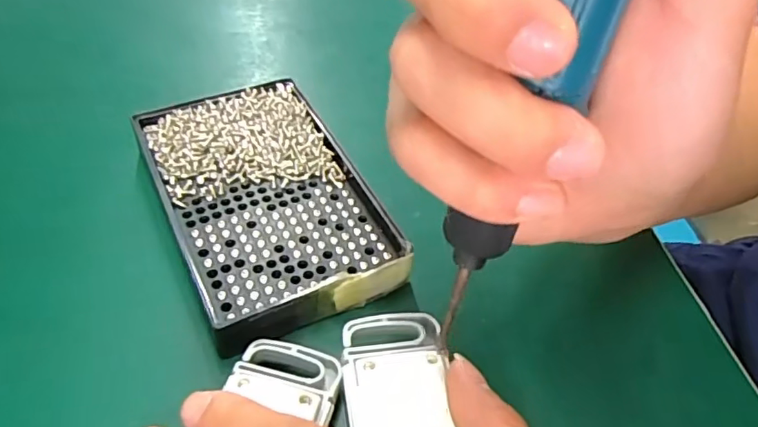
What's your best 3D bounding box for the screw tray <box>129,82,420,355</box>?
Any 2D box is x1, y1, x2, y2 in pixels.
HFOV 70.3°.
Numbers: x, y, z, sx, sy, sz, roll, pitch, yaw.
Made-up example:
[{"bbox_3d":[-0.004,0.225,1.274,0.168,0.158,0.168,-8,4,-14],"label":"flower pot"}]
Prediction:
[{"bbox_3d":[-0.053,-0.009,0.261,0.092,0.020,0.139,-20,54,-22],"label":"screw tray"}]

